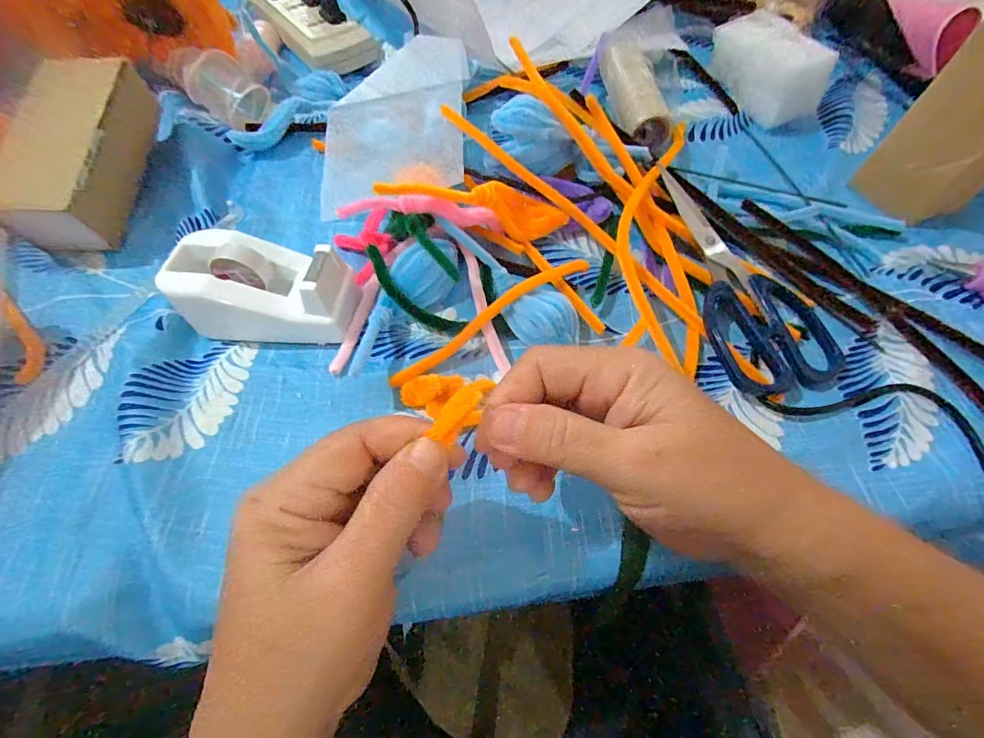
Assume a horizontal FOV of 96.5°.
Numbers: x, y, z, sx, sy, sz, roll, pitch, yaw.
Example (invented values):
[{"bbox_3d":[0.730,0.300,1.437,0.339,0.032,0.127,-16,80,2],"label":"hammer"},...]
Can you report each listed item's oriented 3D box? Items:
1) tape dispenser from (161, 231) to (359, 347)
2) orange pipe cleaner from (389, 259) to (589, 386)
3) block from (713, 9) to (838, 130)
[{"bbox_3d":[-0.135,-0.049,0.263,0.100,0.044,0.053,8,62,6],"label":"tape dispenser"},{"bbox_3d":[0.001,-0.032,0.270,0.145,0.013,0.012,-34,66,-16],"label":"orange pipe cleaner"},{"bbox_3d":[0.234,-0.257,0.374,0.039,0.047,0.109,-16,62,-8],"label":"block"}]

